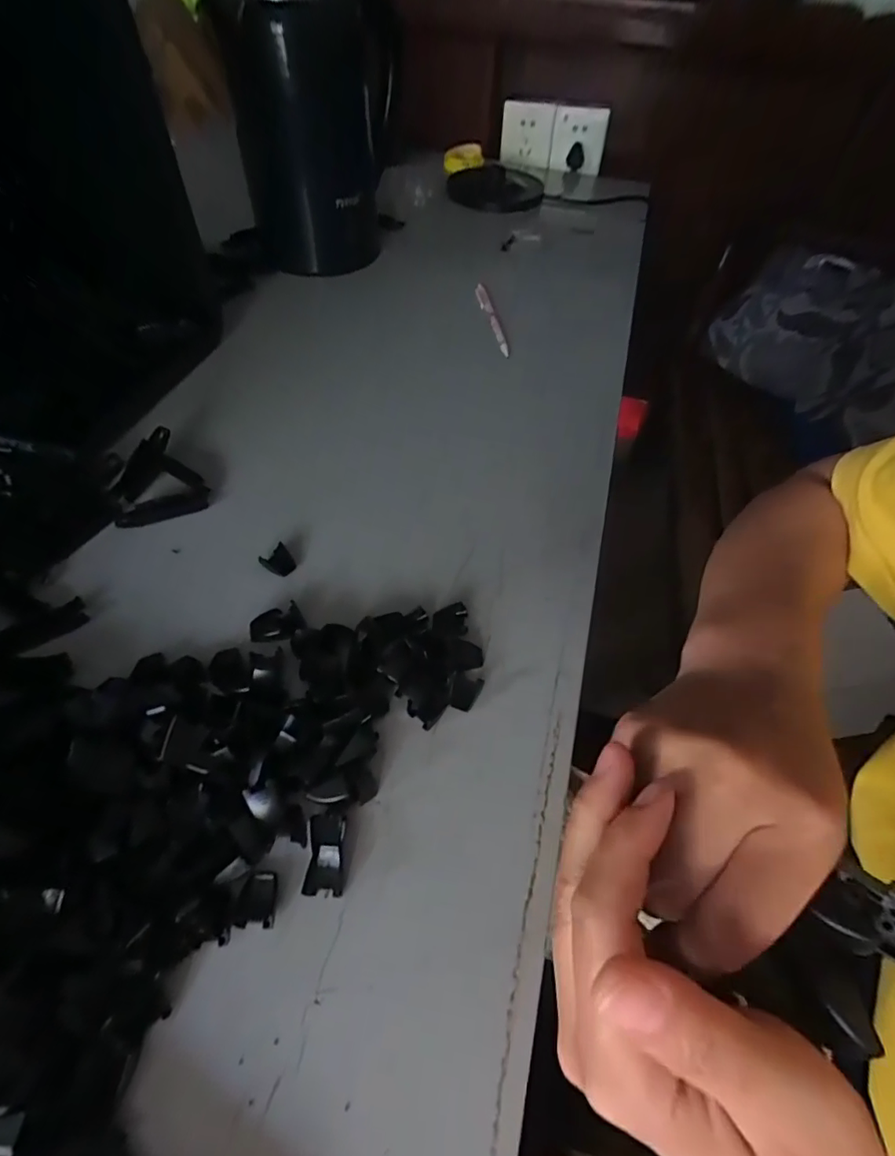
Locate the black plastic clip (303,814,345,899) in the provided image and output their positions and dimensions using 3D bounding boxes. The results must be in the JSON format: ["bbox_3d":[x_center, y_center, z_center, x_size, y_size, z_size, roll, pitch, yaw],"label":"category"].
[{"bbox_3d":[-0.061,0.137,0.262,0.018,0.013,0.036,1,53,-4],"label":"black plastic clip"}]

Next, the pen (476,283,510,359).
[{"bbox_3d":[0.052,-0.290,0.585,0.012,0.015,0.138,-7,54,-10],"label":"pen"}]

